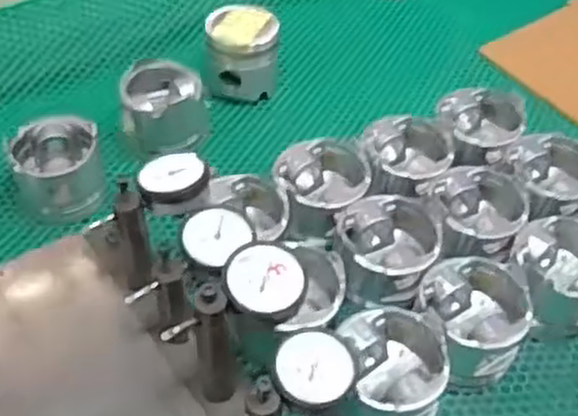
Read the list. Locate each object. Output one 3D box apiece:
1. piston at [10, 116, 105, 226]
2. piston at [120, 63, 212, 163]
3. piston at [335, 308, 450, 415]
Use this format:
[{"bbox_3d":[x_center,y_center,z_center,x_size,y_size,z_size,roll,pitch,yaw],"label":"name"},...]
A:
[{"bbox_3d":[-0.248,-0.041,0.818,0.094,0.074,0.097,-7,47,-11],"label":"piston"},{"bbox_3d":[-0.144,-0.110,0.896,0.099,0.083,0.101,-4,47,-8],"label":"piston"},{"bbox_3d":[0.088,0.151,0.664,0.091,0.086,0.099,2,46,-2],"label":"piston"}]

